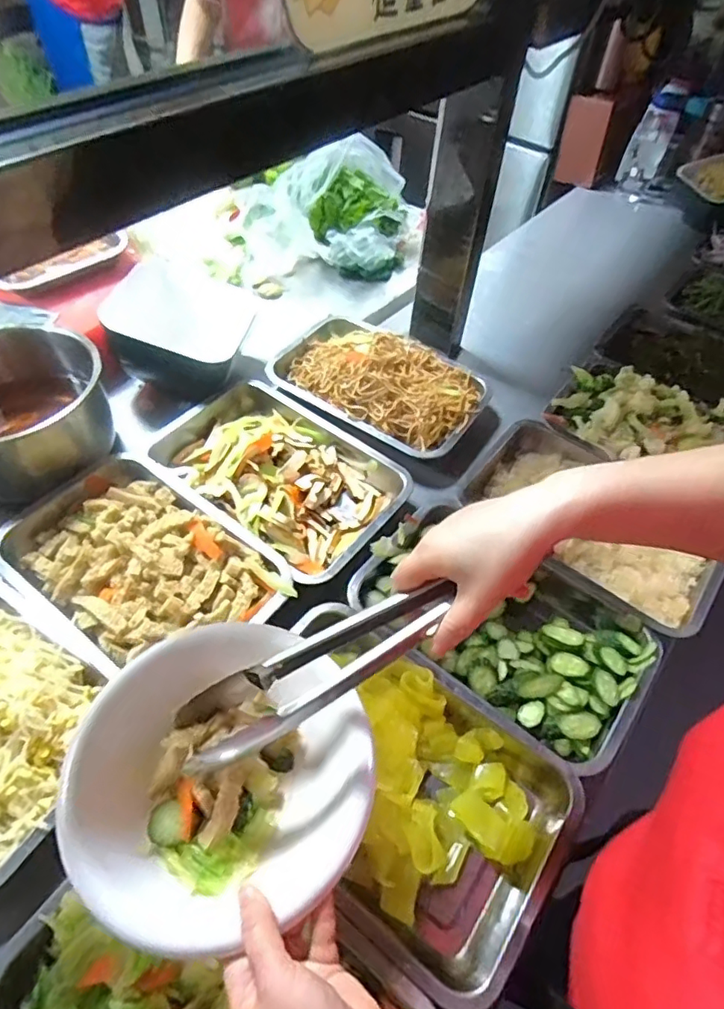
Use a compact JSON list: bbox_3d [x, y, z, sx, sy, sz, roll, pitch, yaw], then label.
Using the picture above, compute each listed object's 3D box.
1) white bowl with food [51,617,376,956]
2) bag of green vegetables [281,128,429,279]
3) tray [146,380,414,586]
[{"bbox_3d":[-0.097,0.183,0.407,0.200,0.060,0.205,2,50,-3],"label":"white bowl with food"},{"bbox_3d":[-0.011,-0.542,1.047,0.223,0.156,0.241,20,51,12],"label":"bag of green vegetables"},{"bbox_3d":[-0.106,-0.039,0.724,0.301,0.055,0.196,33,55,22],"label":"tray"}]

